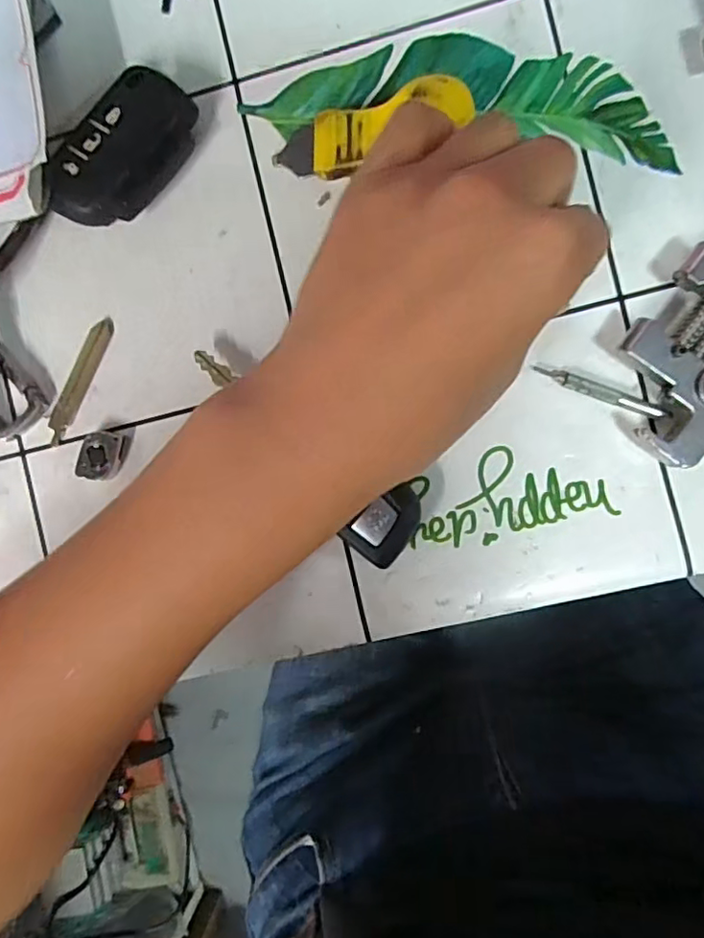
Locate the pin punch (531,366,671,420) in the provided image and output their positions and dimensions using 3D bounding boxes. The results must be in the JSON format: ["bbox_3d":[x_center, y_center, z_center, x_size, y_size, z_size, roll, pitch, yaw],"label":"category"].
[{"bbox_3d":[0.091,-0.028,0.216,0.050,0.004,0.005,22,93,4],"label":"pin punch"}]

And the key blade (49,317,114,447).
[{"bbox_3d":[-0.110,-0.036,0.237,0.009,0.004,0.054,26,93,4],"label":"key blade"}]

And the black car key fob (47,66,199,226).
[{"bbox_3d":[-0.085,-0.119,0.224,0.036,0.018,0.063,33,94,3],"label":"black car key fob"}]

